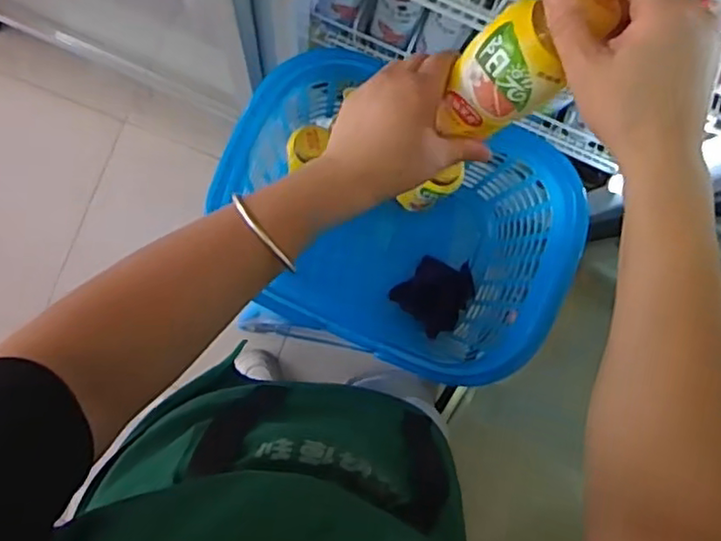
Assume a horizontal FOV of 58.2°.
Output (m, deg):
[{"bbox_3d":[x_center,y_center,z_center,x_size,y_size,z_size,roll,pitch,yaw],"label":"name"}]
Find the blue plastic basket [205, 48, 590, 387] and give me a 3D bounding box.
[{"bbox_3d":[0.029,-0.032,0.870,0.415,0.244,0.328,16,85,-4],"label":"blue plastic basket"}]

